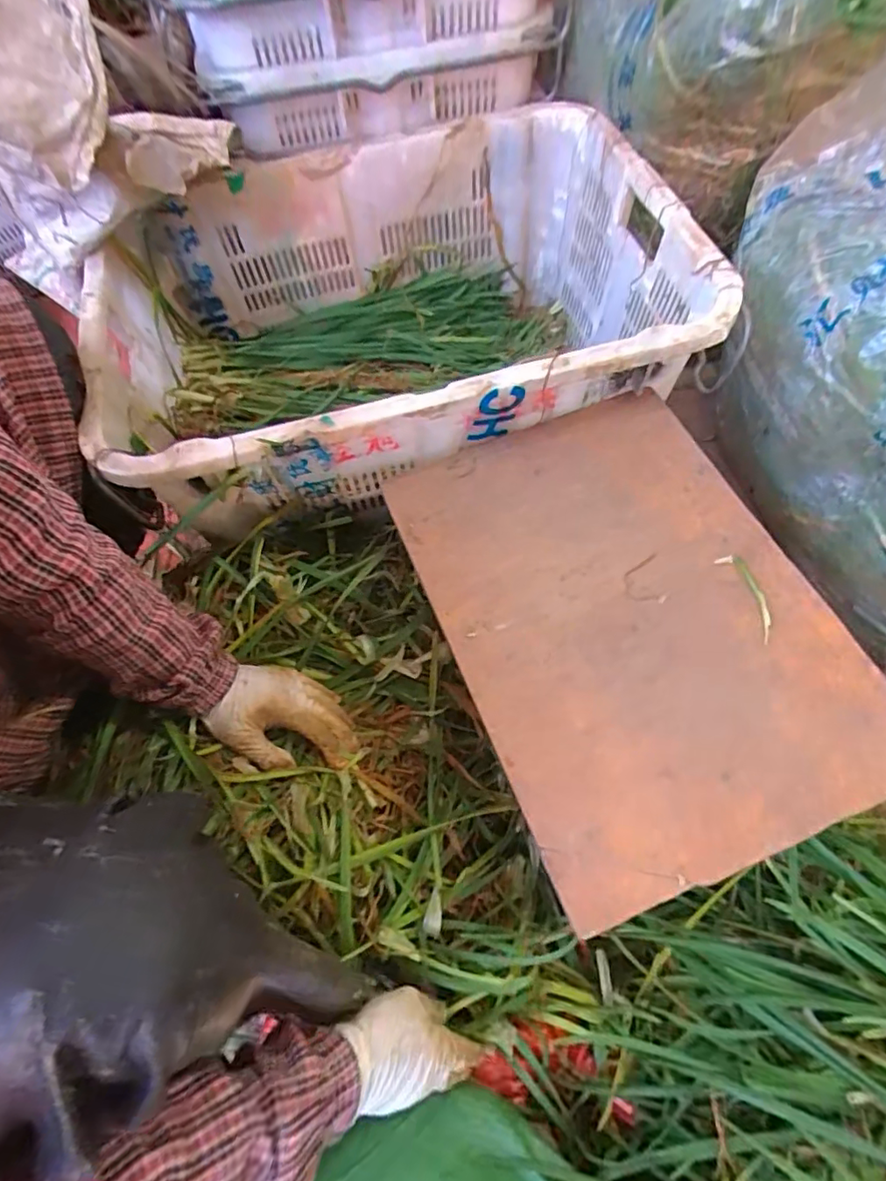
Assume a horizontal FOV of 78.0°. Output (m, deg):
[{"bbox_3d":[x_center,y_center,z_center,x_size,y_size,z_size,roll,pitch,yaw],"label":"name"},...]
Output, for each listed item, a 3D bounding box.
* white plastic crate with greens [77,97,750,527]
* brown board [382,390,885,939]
[{"bbox_3d":[-0.062,-0.340,0.733,0.684,0.255,0.511,-17,63,-4],"label":"white plastic crate with greens"},{"bbox_3d":[0.168,0.011,0.511,0.328,0.016,0.445,-20,64,-9],"label":"brown board"}]

